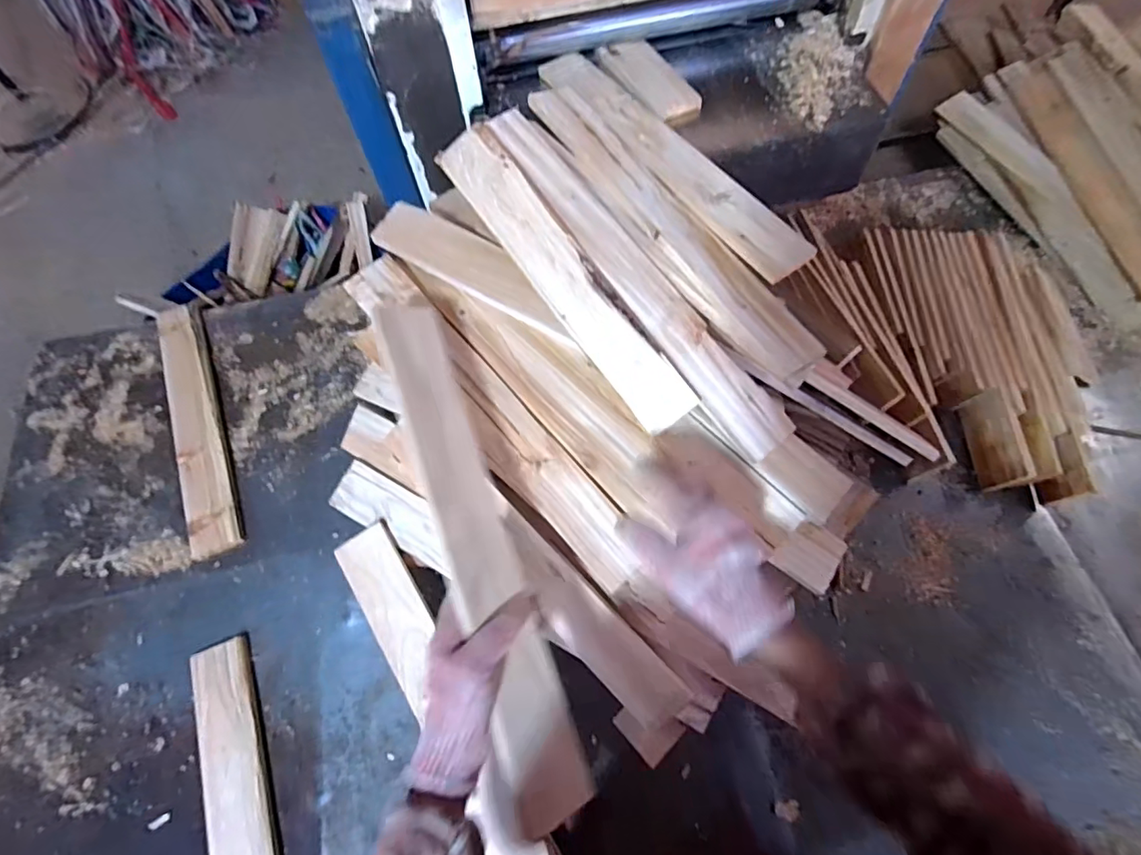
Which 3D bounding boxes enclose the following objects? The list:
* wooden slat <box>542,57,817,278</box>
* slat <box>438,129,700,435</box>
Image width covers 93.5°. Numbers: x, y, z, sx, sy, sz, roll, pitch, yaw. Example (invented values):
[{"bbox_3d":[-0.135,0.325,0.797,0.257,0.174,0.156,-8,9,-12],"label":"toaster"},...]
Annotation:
[{"bbox_3d":[0.121,-0.364,0.707,0.082,0.014,0.482,-35,69,-13],"label":"wooden slat"},{"bbox_3d":[-0.007,-0.166,0.601,0.063,0.009,0.396,-38,86,12],"label":"slat"}]

